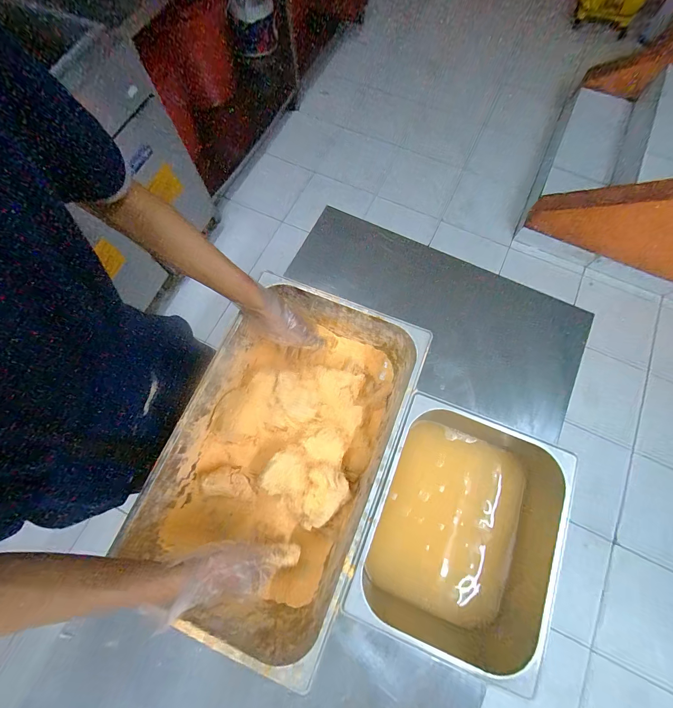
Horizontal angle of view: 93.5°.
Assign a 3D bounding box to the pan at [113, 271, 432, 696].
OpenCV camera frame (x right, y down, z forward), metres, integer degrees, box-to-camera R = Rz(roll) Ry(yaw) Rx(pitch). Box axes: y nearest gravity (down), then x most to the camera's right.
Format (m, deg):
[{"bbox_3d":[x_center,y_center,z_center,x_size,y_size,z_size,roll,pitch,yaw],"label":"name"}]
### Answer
[{"bbox_3d":[-0.084,0.163,0.542,0.316,0.166,0.518,22,75,7],"label":"pan"}]

